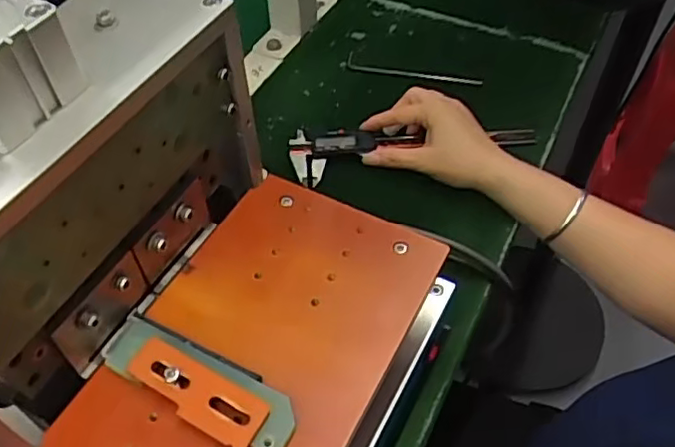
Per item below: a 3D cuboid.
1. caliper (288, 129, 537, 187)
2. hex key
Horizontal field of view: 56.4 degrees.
[{"bbox_3d":[0.071,-0.073,0.590,0.230,0.018,0.056,-4,52,-1],"label":"caliper"},{"bbox_3d":[0.080,-0.160,0.669,0.145,0.009,0.022,16,54,13],"label":"hex key"}]

